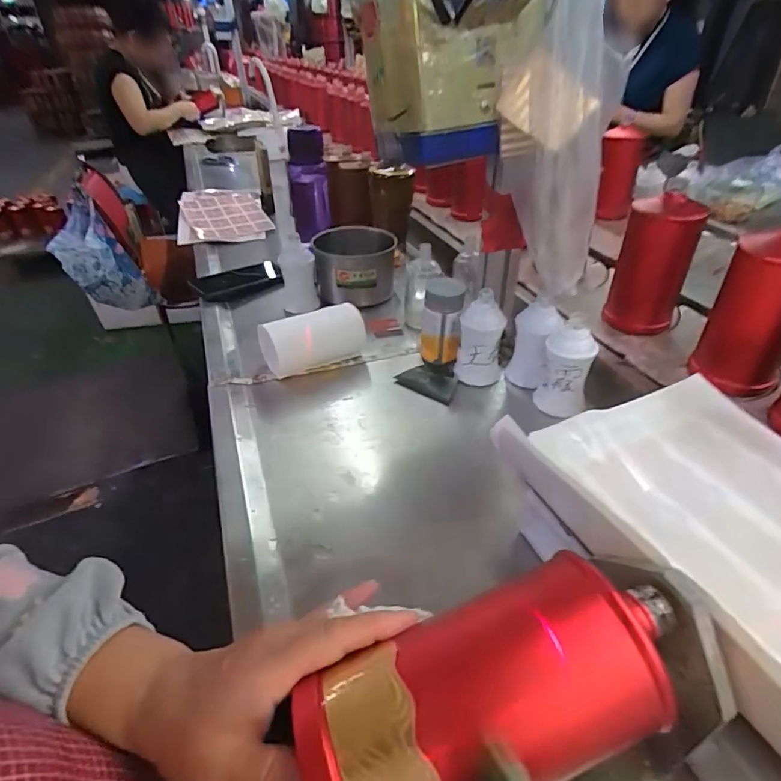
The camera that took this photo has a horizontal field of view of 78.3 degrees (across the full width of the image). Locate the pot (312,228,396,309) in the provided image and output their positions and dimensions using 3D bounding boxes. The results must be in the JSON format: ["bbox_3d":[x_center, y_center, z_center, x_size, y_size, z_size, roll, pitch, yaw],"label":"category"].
[{"bbox_3d":[-0.061,-0.207,0.812,0.132,0.096,0.130,-1,35,0],"label":"pot"}]

